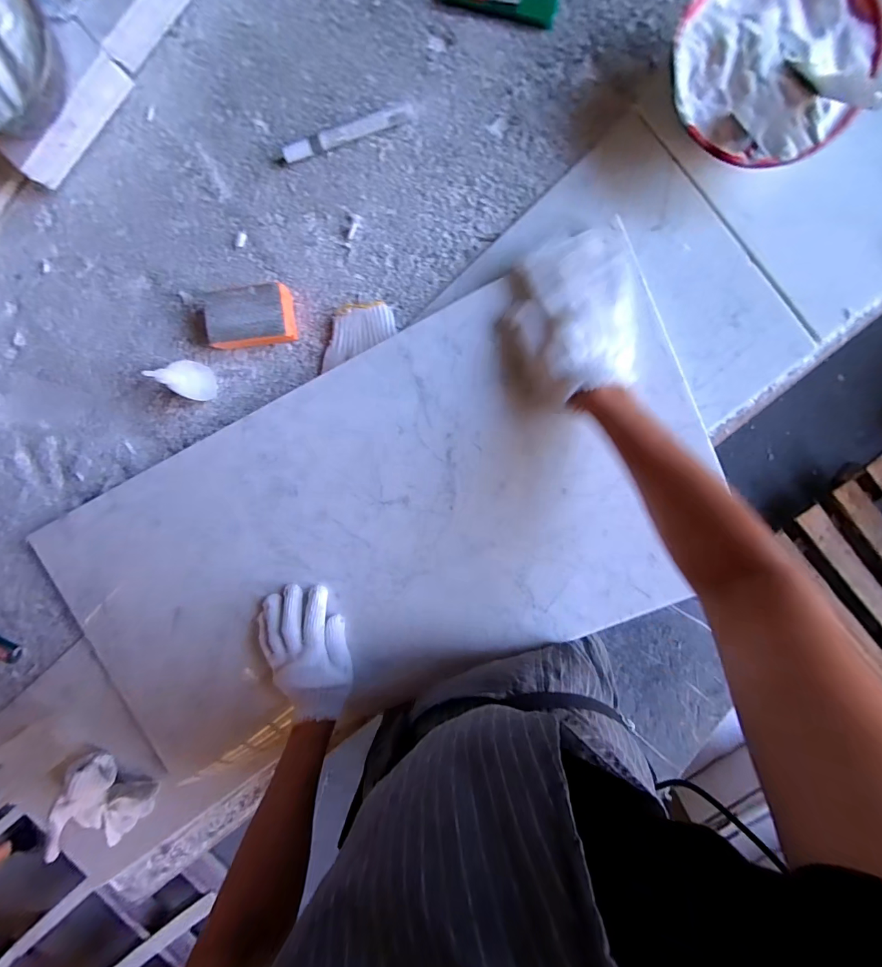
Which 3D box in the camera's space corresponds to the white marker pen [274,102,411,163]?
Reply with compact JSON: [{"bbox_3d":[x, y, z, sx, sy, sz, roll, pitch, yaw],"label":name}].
[{"bbox_3d":[-0.105,-0.374,0.437,0.155,0.017,0.016,-14,98,9],"label":"white marker pen"}]

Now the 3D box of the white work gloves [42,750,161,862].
[{"bbox_3d":[-0.477,0.453,0.560,0.115,0.080,0.090,31,101,0],"label":"white work gloves"}]

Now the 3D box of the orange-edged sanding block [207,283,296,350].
[{"bbox_3d":[-0.217,-0.188,0.467,0.095,0.029,0.063,-4,99,8],"label":"orange-edged sanding block"}]

